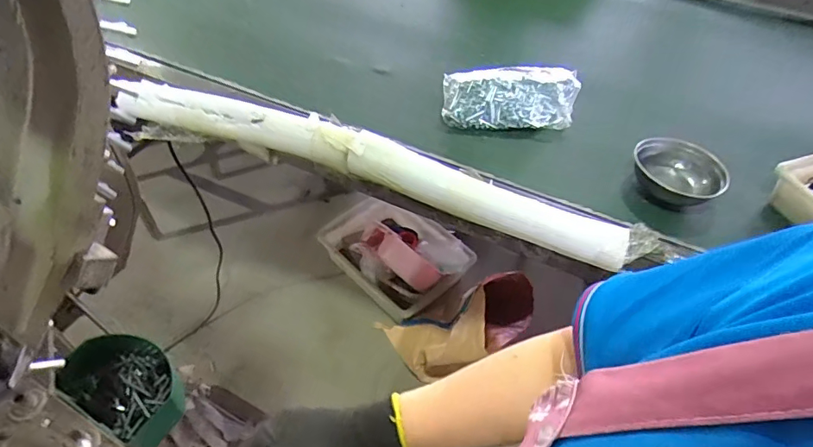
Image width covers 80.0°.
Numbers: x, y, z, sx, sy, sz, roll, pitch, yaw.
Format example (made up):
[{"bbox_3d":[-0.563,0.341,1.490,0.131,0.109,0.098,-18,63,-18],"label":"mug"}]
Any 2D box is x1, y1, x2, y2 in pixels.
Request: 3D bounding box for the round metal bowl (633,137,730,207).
[{"bbox_3d":[0.481,-0.091,0.876,0.147,0.065,0.153,13,46,7],"label":"round metal bowl"}]

